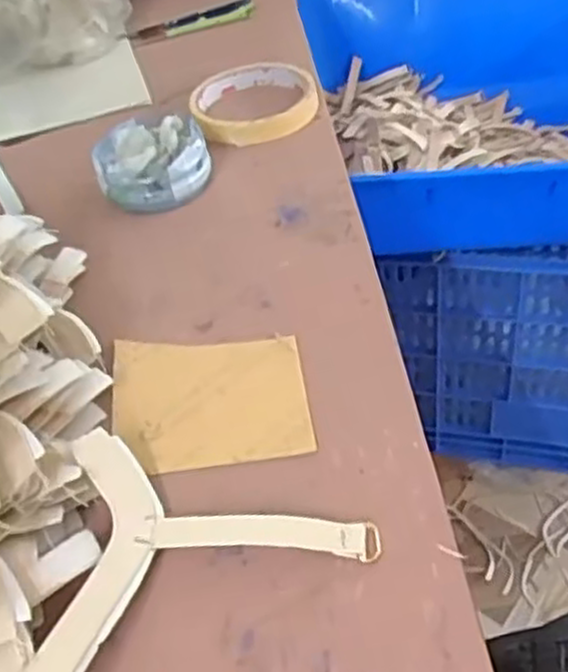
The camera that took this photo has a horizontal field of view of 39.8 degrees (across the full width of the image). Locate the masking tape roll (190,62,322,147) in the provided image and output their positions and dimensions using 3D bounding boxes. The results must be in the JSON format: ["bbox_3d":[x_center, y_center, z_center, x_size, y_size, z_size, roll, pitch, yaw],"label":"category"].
[{"bbox_3d":[-0.021,-0.165,0.556,0.087,0.021,0.087,-5,44,5],"label":"masking tape roll"}]

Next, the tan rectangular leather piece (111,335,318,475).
[{"bbox_3d":[-0.036,0.028,0.368,0.092,0.004,0.079,-7,44,3],"label":"tan rectangular leather piece"}]

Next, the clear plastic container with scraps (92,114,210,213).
[{"bbox_3d":[-0.084,-0.108,0.496,0.067,0.038,0.061,-3,42,2],"label":"clear plastic container with scraps"}]

